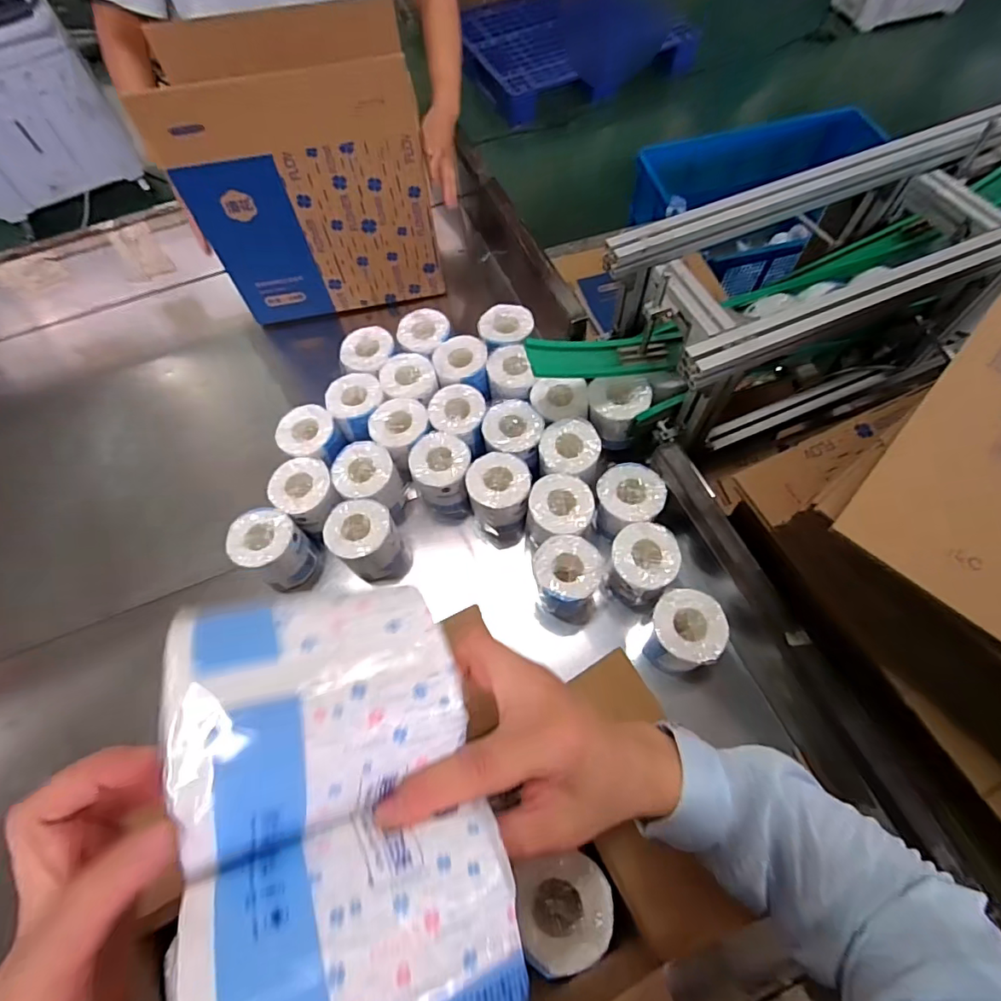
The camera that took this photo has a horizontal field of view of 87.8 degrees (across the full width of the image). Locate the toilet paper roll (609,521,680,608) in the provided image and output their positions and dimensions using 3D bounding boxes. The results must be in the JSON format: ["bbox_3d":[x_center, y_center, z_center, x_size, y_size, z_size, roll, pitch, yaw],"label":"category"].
[{"bbox_3d":[0.201,0.101,0.767,0.094,0.113,0.101,15,66,9],"label":"toilet paper roll"}]

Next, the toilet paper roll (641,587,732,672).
[{"bbox_3d":[0.248,0.184,0.716,0.090,0.099,0.094,-1,65,2],"label":"toilet paper roll"}]

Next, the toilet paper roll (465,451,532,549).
[{"bbox_3d":[-0.003,0.001,0.838,0.100,0.131,0.110,-13,65,-4],"label":"toilet paper roll"}]

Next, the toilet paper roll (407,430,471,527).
[{"bbox_3d":[-0.093,-0.034,0.853,0.097,0.128,0.121,-13,65,-4],"label":"toilet paper roll"}]

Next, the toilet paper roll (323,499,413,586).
[{"bbox_3d":[-0.202,0.066,0.814,0.115,0.119,0.099,39,72,18],"label":"toilet paper roll"}]

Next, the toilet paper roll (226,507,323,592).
[{"bbox_3d":[-0.349,0.077,0.813,0.093,0.141,0.091,-1,65,2],"label":"toilet paper roll"}]

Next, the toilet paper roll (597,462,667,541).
[{"bbox_3d":[0.195,0.009,0.808,0.095,0.104,0.098,-1,65,2],"label":"toilet paper roll"}]

